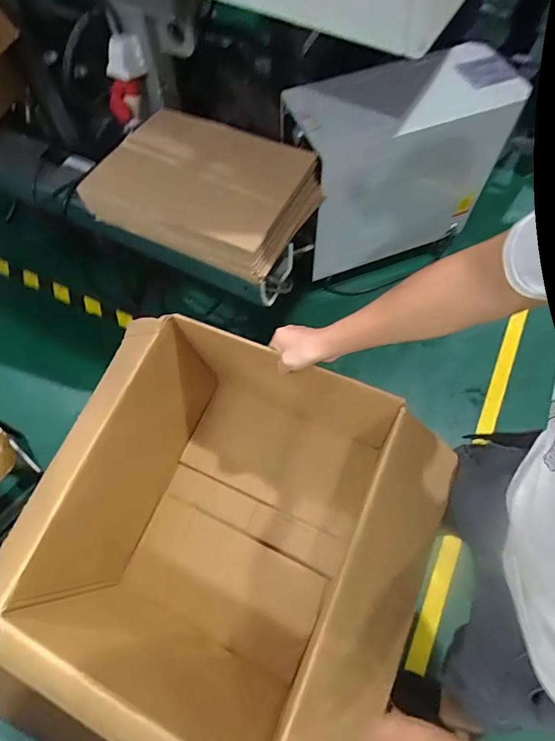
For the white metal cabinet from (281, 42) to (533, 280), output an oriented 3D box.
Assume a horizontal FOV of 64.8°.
[{"bbox_3d":[0.379,-0.668,1.441,0.646,0.516,0.298,-21,65,-10],"label":"white metal cabinet"}]

